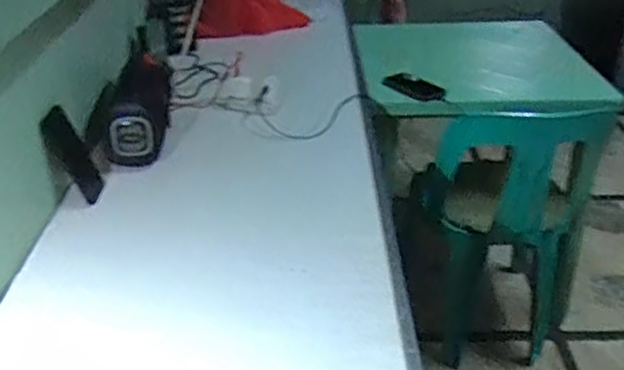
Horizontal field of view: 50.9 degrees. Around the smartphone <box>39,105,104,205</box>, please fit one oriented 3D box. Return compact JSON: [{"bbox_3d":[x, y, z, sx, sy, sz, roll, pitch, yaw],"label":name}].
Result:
[{"bbox_3d":[-0.418,-0.055,1.148,0.014,0.168,0.074,-12,30,22],"label":"smartphone"}]

